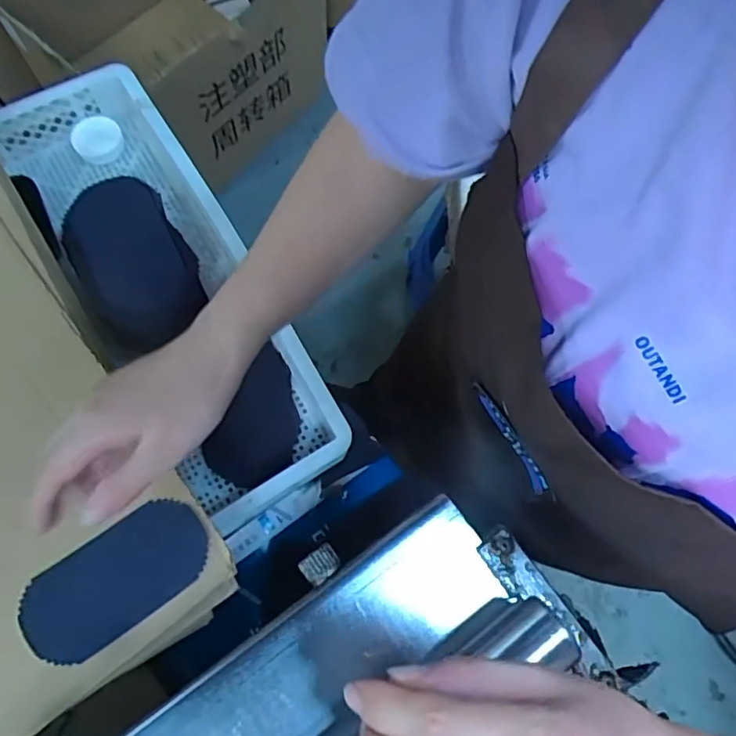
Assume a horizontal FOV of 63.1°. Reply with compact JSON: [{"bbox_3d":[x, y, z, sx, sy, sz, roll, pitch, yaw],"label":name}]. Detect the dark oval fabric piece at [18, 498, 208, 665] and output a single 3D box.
[{"bbox_3d":[-0.177,0.148,0.421,0.131,0.006,0.065,-34,82,-9],"label":"dark oval fabric piece"}]

